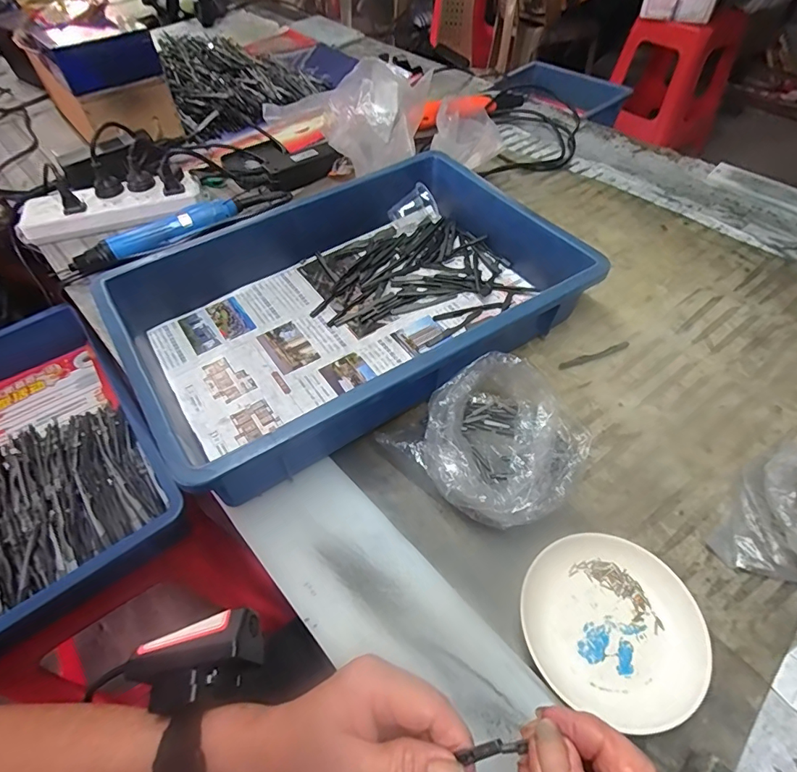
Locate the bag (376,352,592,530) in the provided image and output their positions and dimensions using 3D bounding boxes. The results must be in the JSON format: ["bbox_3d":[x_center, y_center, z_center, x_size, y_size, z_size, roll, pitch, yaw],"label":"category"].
[{"bbox_3d":[0.082,0.043,0.387,0.139,0.066,0.134,-38,61,-23],"label":"bag"}]

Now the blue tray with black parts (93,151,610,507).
[{"bbox_3d":[-0.044,-0.090,0.478,0.419,0.090,0.282,-29,58,-18],"label":"blue tray with black parts"}]

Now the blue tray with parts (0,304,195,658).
[{"bbox_3d":[-0.472,0.096,0.566,0.285,0.074,0.428,-33,59,-20],"label":"blue tray with parts"}]

